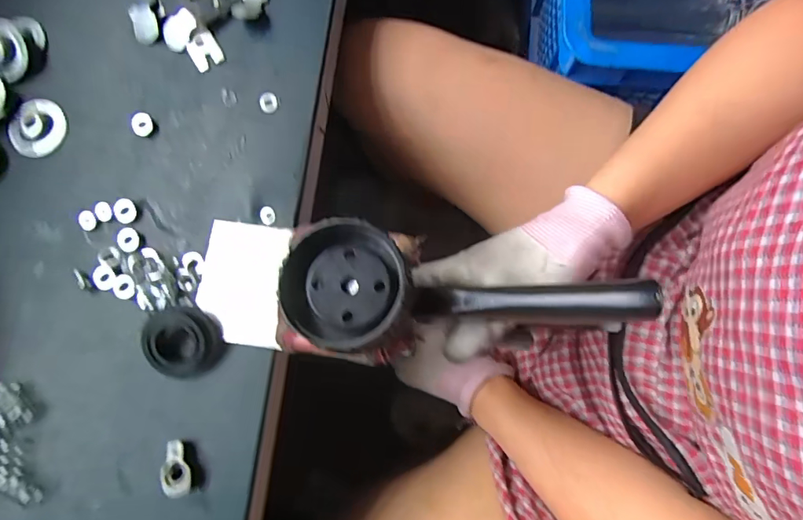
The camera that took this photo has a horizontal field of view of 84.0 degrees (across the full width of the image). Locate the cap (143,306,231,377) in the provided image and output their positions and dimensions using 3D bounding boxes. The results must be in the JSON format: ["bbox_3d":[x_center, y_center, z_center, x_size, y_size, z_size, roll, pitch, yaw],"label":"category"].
[{"bbox_3d":[-0.132,0.049,0.271,0.041,0.017,0.042,0,79,1],"label":"cap"}]

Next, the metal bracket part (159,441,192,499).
[{"bbox_3d":[-0.132,0.122,0.261,0.016,0.009,0.030,-14,80,-2],"label":"metal bracket part"}]

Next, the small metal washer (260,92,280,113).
[{"bbox_3d":[-0.093,-0.111,0.310,0.014,0.004,0.013,0,79,1],"label":"small metal washer"}]

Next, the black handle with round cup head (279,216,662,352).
[{"bbox_3d":[0.027,0.020,0.232,0.174,0.060,0.066,4,80,4],"label":"black handle with round cup head"}]

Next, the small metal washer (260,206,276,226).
[{"bbox_3d":[-0.089,-0.030,0.295,0.010,0.004,0.012,-30,80,-4],"label":"small metal washer"}]

